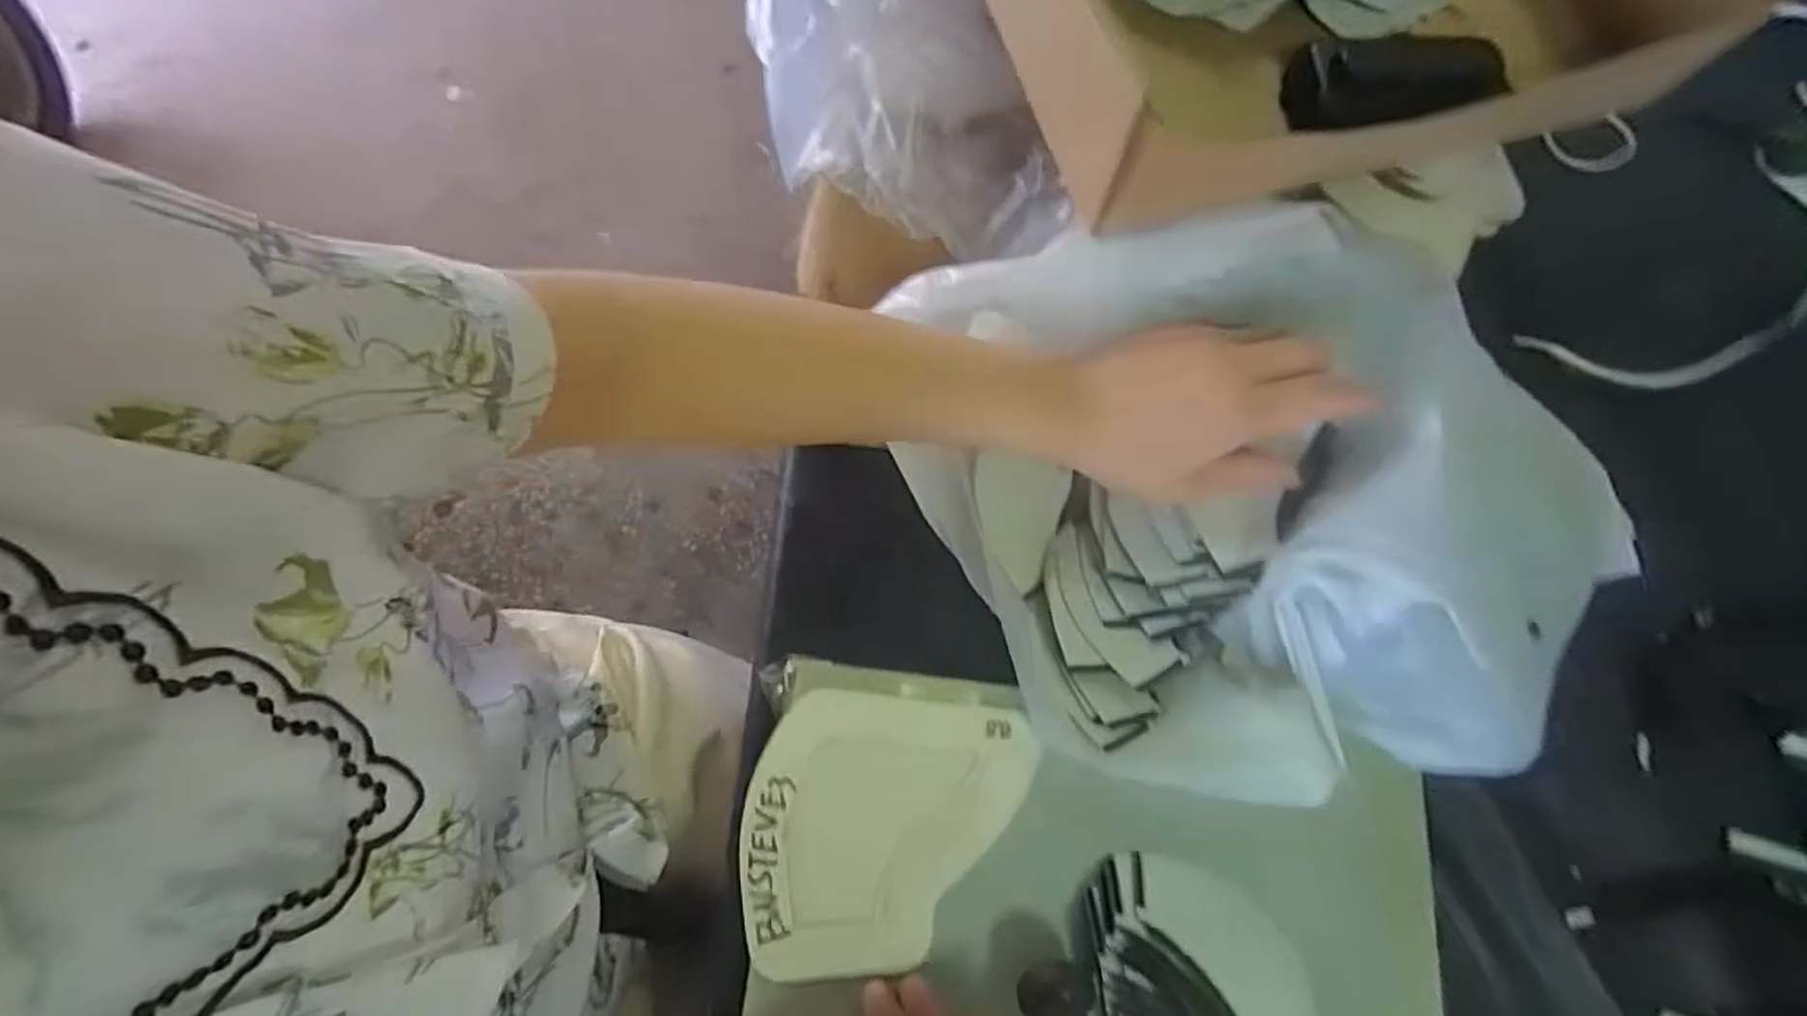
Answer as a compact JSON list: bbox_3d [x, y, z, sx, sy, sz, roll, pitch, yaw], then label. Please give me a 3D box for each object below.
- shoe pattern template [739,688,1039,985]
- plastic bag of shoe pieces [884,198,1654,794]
[{"bbox_3d":[-0.008,0.142,0.336,0.120,0.006,0.115,5,72,2],"label":"shoe pattern template"},{"bbox_3d":[0.145,-0.005,0.349,0.277,0.088,0.253,-8,72,-2],"label":"plastic bag of shoe pieces"}]

